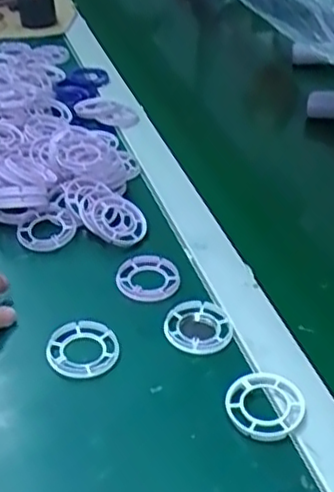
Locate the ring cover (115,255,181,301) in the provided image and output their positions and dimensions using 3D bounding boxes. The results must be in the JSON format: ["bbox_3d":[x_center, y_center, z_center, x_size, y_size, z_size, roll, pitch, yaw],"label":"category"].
[{"bbox_3d":[-0.016,0.026,0.588,0.054,0.009,0.050,0,39,0],"label":"ring cover"}]

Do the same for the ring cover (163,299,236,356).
[{"bbox_3d":[0.024,0.063,0.538,0.052,0.008,0.054,-7,39,-8],"label":"ring cover"}]

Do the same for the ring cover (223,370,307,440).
[{"bbox_3d":[0.068,0.108,0.469,0.053,0.007,0.052,-20,43,-23],"label":"ring cover"}]

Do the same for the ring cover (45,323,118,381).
[{"bbox_3d":[-0.063,0.076,0.510,0.052,0.008,0.050,-6,39,-7],"label":"ring cover"}]

